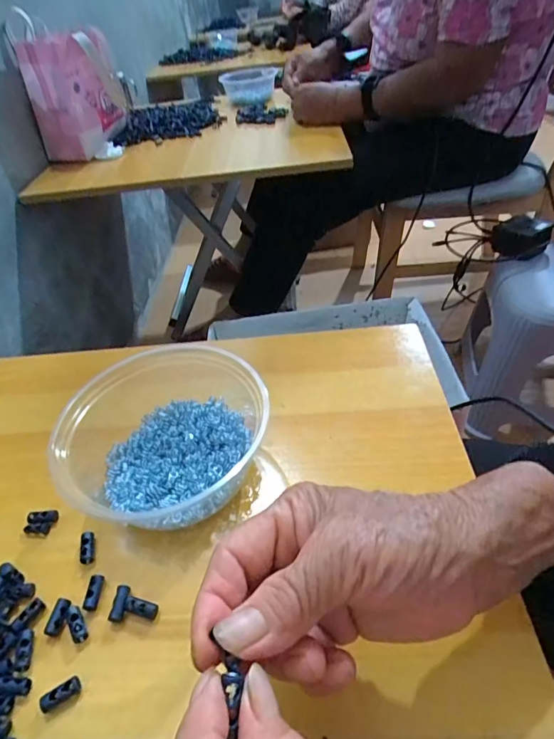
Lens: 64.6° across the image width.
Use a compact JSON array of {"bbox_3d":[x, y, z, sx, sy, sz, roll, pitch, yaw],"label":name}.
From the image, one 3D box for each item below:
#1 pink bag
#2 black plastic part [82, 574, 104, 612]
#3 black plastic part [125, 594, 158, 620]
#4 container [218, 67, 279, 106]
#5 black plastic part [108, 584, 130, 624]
[{"bbox_3d":[-0.391,-0.557,0.869,0.102,0.214,0.186,8,45,16],"label":"pink bag"},{"bbox_3d":[-0.108,0.131,0.258,0.008,0.004,0.020,-4,43,3],"label":"black plastic part"},{"bbox_3d":[-0.077,0.135,0.248,0.018,0.008,0.008,8,45,16],"label":"black plastic part"},{"bbox_3d":[-0.068,-0.728,1.122,0.139,0.059,0.117,-6,43,2],"label":"container"},{"bbox_3d":[-0.090,0.135,0.251,0.009,0.007,0.018,-1,44,7],"label":"black plastic part"}]

